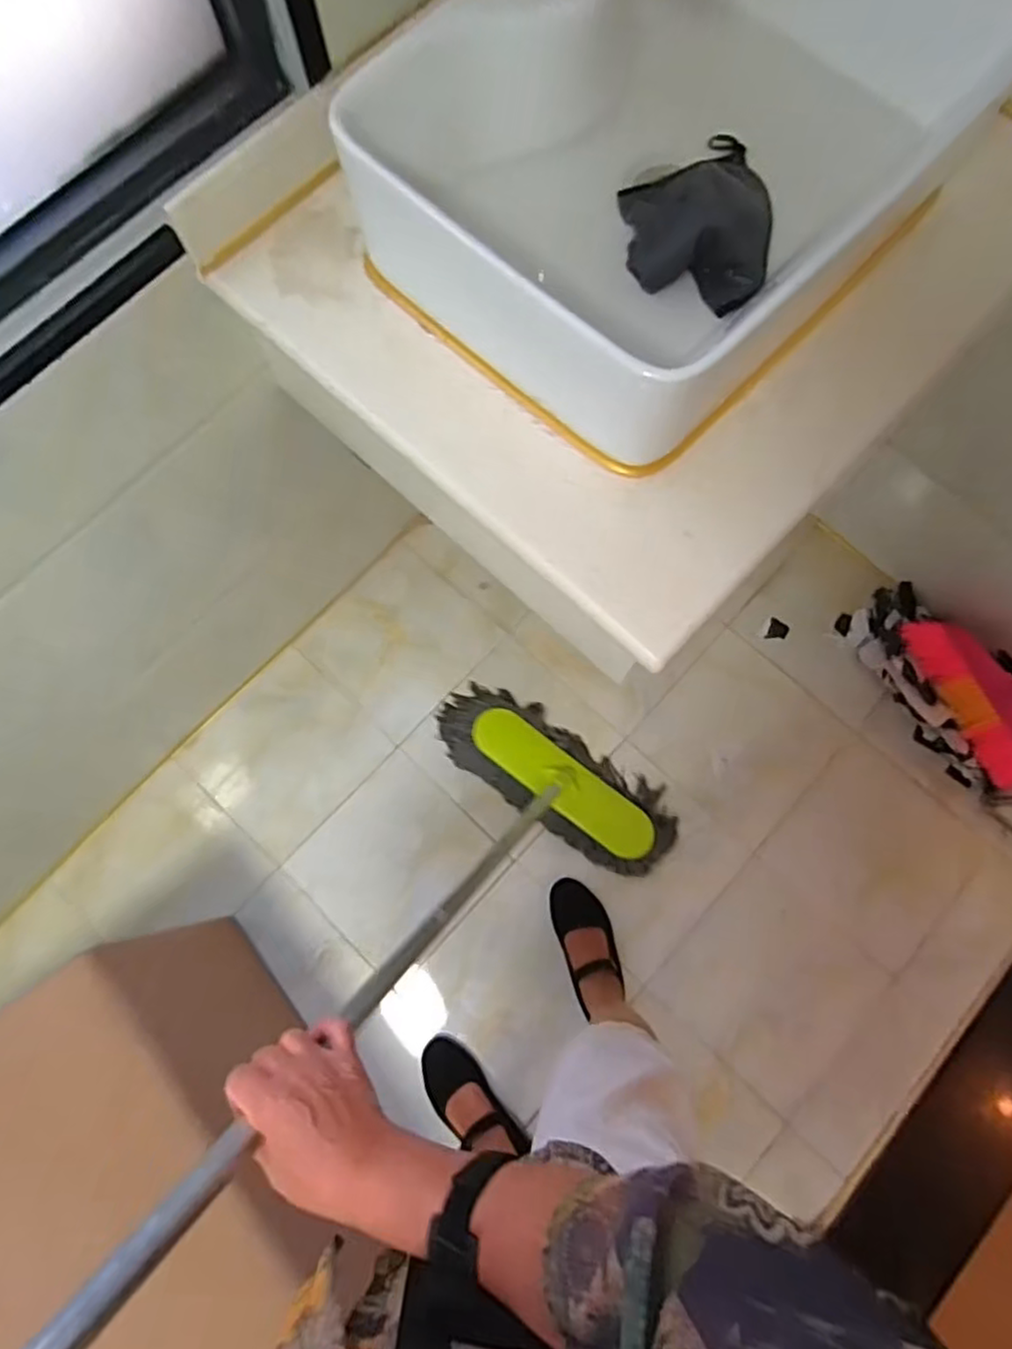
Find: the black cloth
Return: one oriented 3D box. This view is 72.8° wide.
[{"bbox_3d":[0.168,-0.410,0.589,0.134,0.051,0.185,12,78,4],"label":"black cloth"}]

